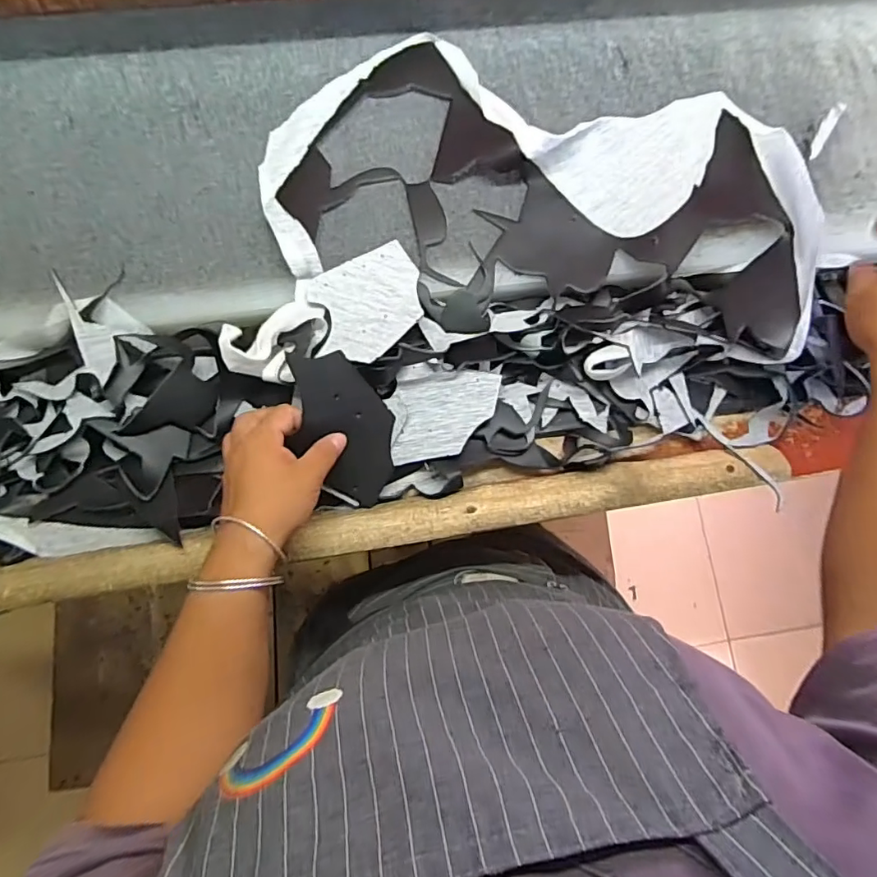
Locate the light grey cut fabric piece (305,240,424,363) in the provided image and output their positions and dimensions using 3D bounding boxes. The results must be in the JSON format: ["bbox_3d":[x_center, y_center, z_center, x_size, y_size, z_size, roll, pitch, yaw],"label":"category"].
[{"bbox_3d":[-0.061,-0.123,0.489,0.110,0.015,0.102,-28,76,-12],"label":"light grey cut fabric piece"}]

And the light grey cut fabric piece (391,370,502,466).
[{"bbox_3d":[0.007,-0.021,0.486,0.096,0.016,0.079,-3,81,-4],"label":"light grey cut fabric piece"}]

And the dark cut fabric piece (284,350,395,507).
[{"bbox_3d":[-0.081,-0.011,0.462,0.077,0.012,0.134,-40,111,-18],"label":"dark cut fabric piece"}]

